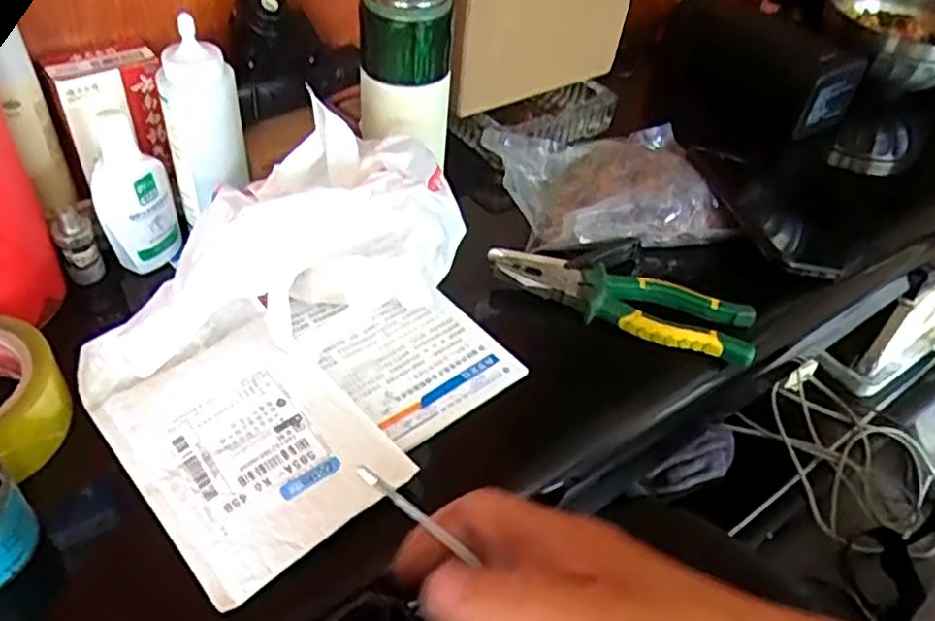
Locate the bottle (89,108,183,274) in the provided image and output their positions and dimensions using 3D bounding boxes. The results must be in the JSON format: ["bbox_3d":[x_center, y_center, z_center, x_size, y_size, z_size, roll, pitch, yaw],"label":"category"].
[{"bbox_3d":[-0.239,-0.084,0.530,0.052,0.111,0.033,-14,47,-19],"label":"bottle"}]

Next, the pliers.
[{"bbox_3d":[0.112,-0.007,0.557,0.200,0.021,0.050,15,45,10],"label":"pliers"}]

